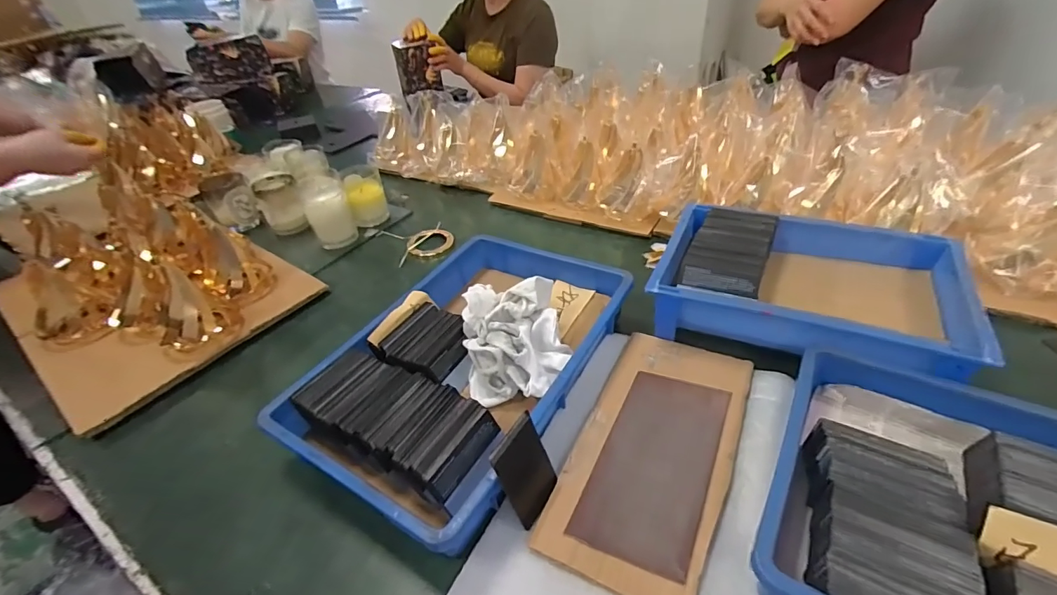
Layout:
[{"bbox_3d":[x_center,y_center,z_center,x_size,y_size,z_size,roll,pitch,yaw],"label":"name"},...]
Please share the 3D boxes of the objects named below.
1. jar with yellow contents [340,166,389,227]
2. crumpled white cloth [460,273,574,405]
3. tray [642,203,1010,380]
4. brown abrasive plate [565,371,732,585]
[{"bbox_3d":[-0.284,-0.177,0.797,0.063,0.086,0.072,-16,42,-14],"label":"jar with yellow contents"},{"bbox_3d":[-0.015,0.048,0.496,0.112,0.092,0.124,-9,41,-6],"label":"crumpled white cloth"},{"bbox_3d":[0.312,-0.018,0.526,0.294,0.065,0.207,15,44,21],"label":"tray"},{"bbox_3d":[0.121,0.152,0.428,0.097,0.006,0.196,17,44,23],"label":"brown abrasive plate"}]

